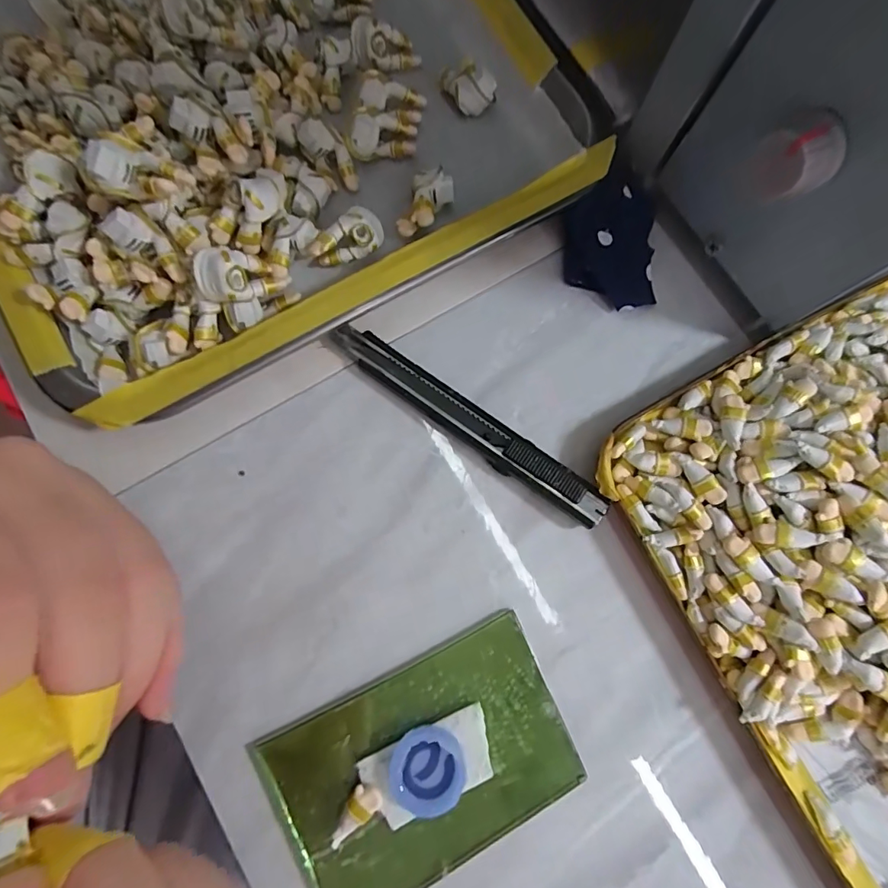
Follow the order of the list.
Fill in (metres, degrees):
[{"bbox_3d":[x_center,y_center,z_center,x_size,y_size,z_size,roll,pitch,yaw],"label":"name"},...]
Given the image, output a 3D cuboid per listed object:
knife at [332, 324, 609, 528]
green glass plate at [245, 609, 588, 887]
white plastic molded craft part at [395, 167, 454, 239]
[{"bbox_3d":[0.010,-0.009,0.197,0.130,0.010,0.015,35,79,5],"label":"knife"},{"bbox_3d":[-0.008,0.117,0.168,0.106,0.010,0.067,-25,80,-6],"label":"green glass plate"},{"bbox_3d":[-0.008,-0.106,0.208,0.015,0.015,0.029,33,79,5],"label":"white plastic molded craft part"}]

